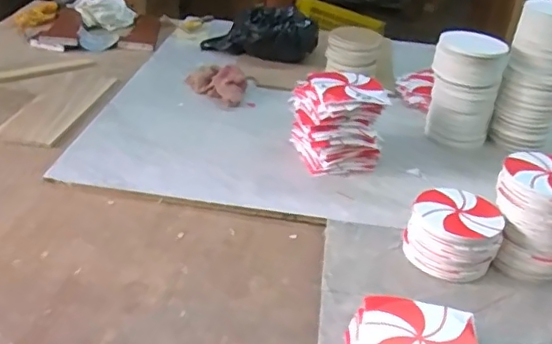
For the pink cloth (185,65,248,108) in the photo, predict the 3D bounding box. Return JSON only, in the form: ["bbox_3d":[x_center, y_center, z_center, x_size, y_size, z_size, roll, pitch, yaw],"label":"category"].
[{"bbox_3d":[-0.103,-0.172,1.084,0.142,0.041,0.089,27,37,32],"label":"pink cloth"}]

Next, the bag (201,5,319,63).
[{"bbox_3d":[-0.036,-0.291,1.237,0.242,0.086,0.133,3,30,-3],"label":"bag"}]

